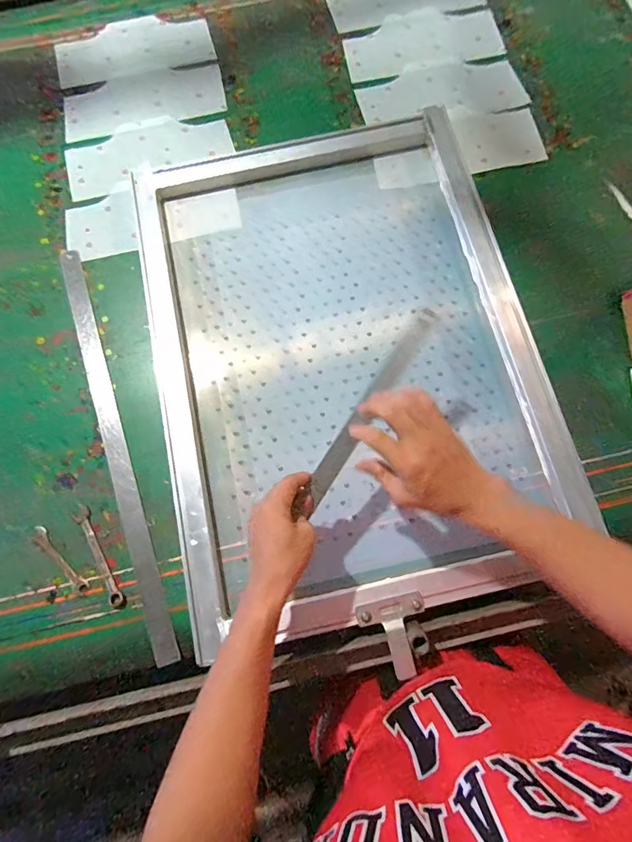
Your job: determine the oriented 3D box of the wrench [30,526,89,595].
[{"bbox_3d":[-0.348,0.189,0.577,0.112,0.004,0.022,44,82,8],"label":"wrench"}]

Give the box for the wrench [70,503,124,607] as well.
[{"bbox_3d":[-0.297,0.182,0.575,0.022,0.009,0.143,-28,80,-5],"label":"wrench"}]

